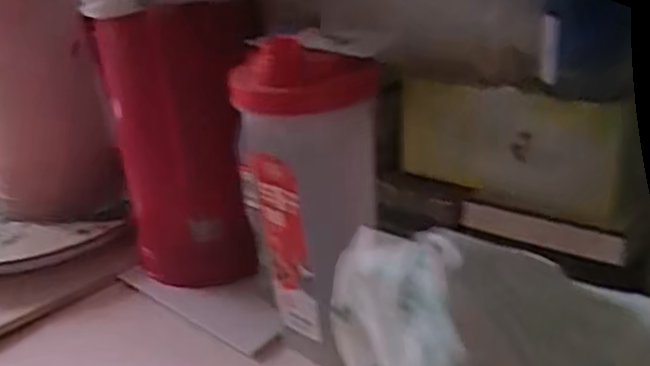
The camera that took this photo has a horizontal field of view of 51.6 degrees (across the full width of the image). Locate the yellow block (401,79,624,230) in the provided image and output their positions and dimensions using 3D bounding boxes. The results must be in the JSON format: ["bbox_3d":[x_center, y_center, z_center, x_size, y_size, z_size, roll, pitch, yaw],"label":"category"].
[{"bbox_3d":[0.131,-0.027,0.490,0.162,0.082,0.022,13,31,38],"label":"yellow block"}]

